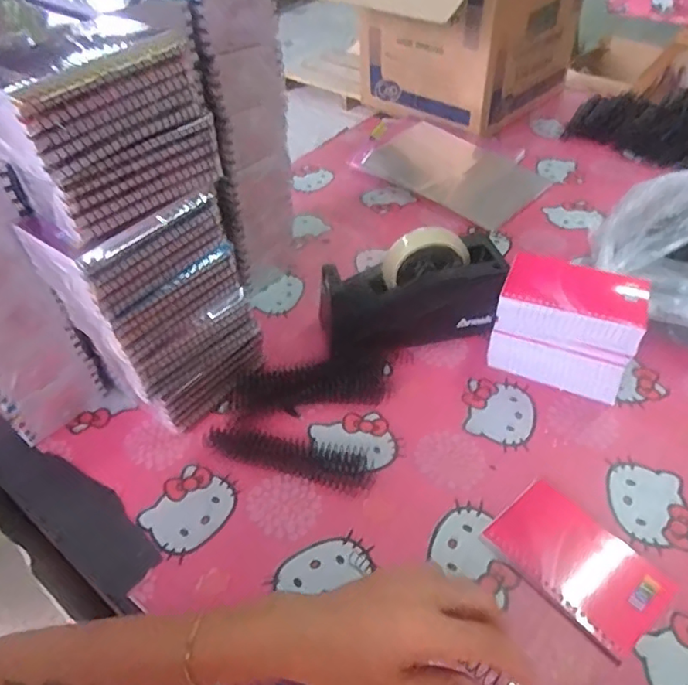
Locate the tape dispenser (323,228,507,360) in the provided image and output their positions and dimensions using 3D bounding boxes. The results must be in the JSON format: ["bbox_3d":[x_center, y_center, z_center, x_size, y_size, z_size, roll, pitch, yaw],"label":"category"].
[{"bbox_3d":[0.073,-0.049,0.621,0.198,0.115,0.068,-9,44,-8],"label":"tape dispenser"}]

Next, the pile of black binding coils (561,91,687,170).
[{"bbox_3d":[0.510,-0.359,0.948,0.251,0.066,0.142,24,49,25],"label":"pile of black binding coils"}]

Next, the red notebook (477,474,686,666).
[{"bbox_3d":[0.187,0.176,0.463,0.083,0.008,0.129,-31,51,-27],"label":"red notebook"}]

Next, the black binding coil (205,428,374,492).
[{"bbox_3d":[-0.051,0.104,0.538,0.160,0.010,0.040,11,45,14],"label":"black binding coil"}]

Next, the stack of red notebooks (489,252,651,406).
[{"bbox_3d":[0.224,-0.015,0.581,0.127,0.110,0.067,16,46,18],"label":"stack of red notebooks"}]

